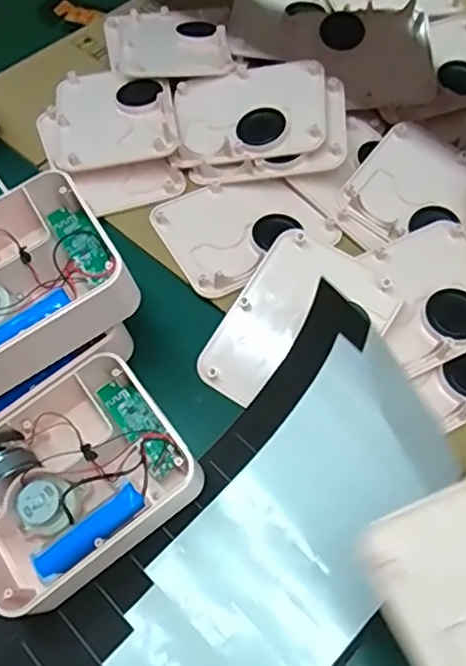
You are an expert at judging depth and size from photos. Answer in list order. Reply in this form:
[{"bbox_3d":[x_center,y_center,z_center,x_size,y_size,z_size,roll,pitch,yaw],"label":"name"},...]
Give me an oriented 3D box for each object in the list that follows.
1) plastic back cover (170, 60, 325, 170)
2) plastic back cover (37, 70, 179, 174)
[{"bbox_3d":[0.012,-0.180,0.497,0.121,0.015,0.097,-3,62,12],"label":"plastic back cover"},{"bbox_3d":[-0.107,-0.182,0.508,0.109,0.026,0.125,-16,62,-10],"label":"plastic back cover"}]

